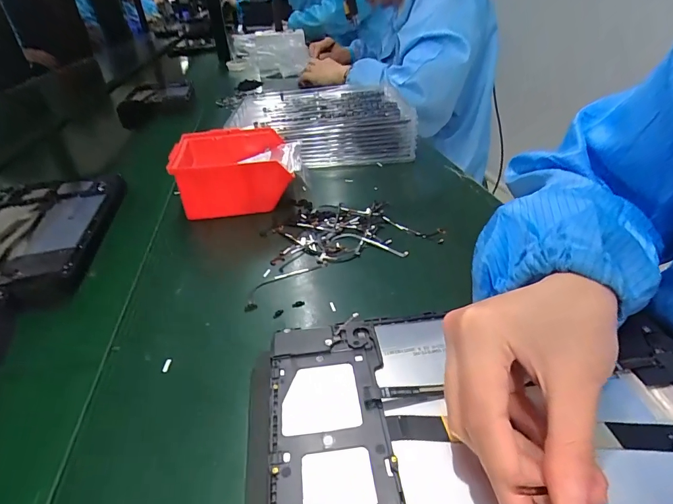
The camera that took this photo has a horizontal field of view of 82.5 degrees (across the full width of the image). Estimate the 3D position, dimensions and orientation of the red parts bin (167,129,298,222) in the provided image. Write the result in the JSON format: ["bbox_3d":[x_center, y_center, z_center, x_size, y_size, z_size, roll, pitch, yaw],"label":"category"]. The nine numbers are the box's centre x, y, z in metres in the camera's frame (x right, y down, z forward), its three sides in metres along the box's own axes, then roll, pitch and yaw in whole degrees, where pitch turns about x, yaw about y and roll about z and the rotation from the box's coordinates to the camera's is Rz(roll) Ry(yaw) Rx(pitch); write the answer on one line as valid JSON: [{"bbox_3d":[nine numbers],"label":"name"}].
[{"bbox_3d":[-0.128,-0.104,0.490,0.134,0.068,0.126,-9,36,-10],"label":"red parts bin"}]

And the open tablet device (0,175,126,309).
[{"bbox_3d":[-0.333,-0.029,0.413,0.166,0.015,0.231,-6,34,-11],"label":"open tablet device"}]

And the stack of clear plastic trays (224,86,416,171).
[{"bbox_3d":[-0.031,-0.207,0.629,0.256,0.087,0.218,-9,35,-8],"label":"stack of clear plastic trays"}]

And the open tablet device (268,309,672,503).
[{"bbox_3d":[0.085,0.082,0.201,0.237,0.010,0.148,-6,34,-2],"label":"open tablet device"}]

